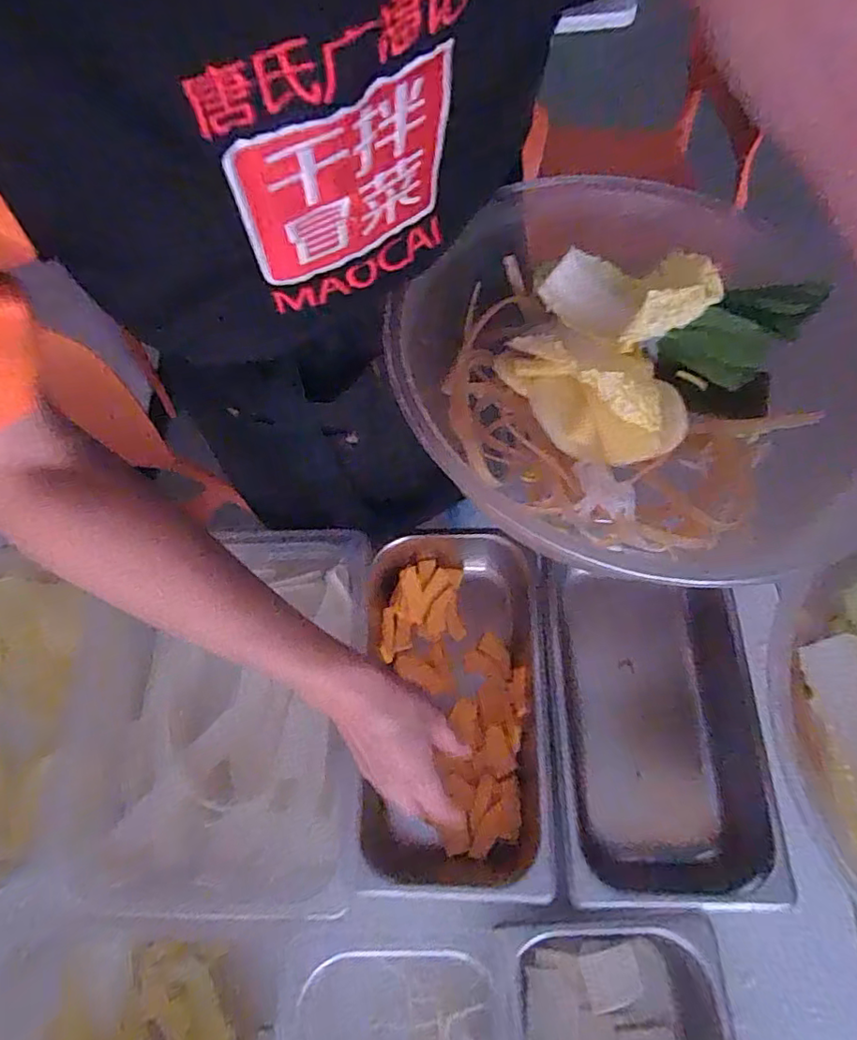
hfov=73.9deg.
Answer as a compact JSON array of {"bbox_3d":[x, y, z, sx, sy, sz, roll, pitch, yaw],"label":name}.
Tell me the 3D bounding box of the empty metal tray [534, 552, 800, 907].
[{"bbox_3d":[0.199,0.193,0.542,0.175,0.098,0.283,0,67,-1],"label":"empty metal tray"}]

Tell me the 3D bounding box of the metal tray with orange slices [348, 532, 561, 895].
[{"bbox_3d":[0.023,0.168,0.552,0.168,0.102,0.325,-2,65,-2],"label":"metal tray with orange slices"}]

